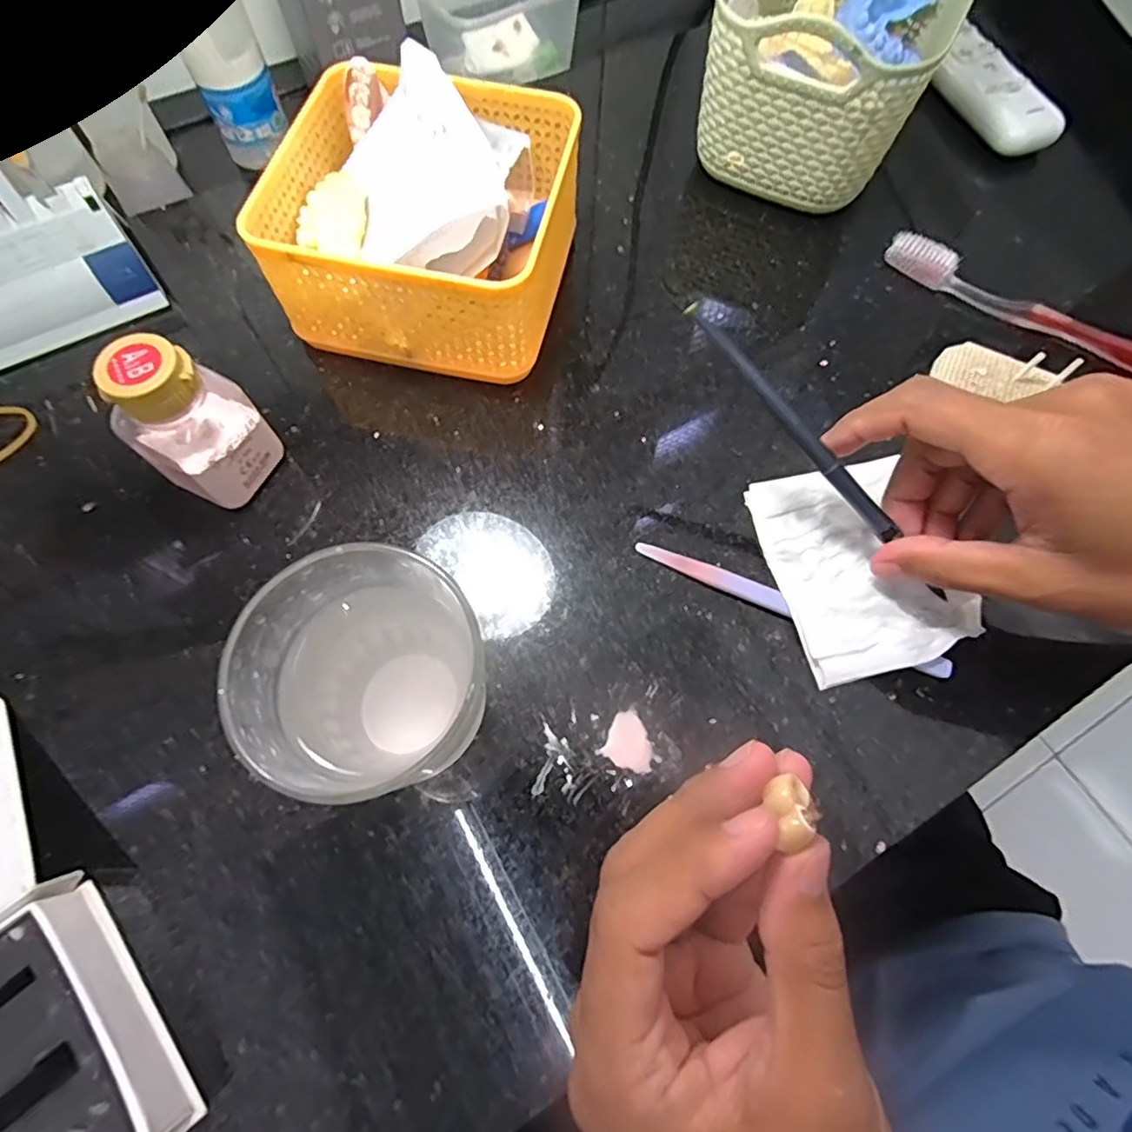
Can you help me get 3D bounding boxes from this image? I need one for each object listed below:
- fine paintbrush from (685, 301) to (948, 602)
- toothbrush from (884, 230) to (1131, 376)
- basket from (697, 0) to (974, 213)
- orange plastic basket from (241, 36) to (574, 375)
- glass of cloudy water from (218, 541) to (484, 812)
[{"bbox_3d":[0.105,-0.042,0.236,0.162,0.006,0.007,43,71,-14],"label":"fine paintbrush"},{"bbox_3d":[0.261,-0.130,0.315,0.187,0.015,0.017,36,72,12],"label":"toothbrush"},{"bbox_3d":[0.150,-0.299,0.338,0.114,0.093,0.169,26,70,9],"label":"basket"},{"bbox_3d":[-0.068,-0.172,0.290,0.133,0.076,0.129,8,68,2],"label":"orange plastic basket"},{"bbox_3d":[-0.060,0.036,0.198,0.063,0.096,0.076,-26,71,-11],"label":"glass of cloudy water"}]

